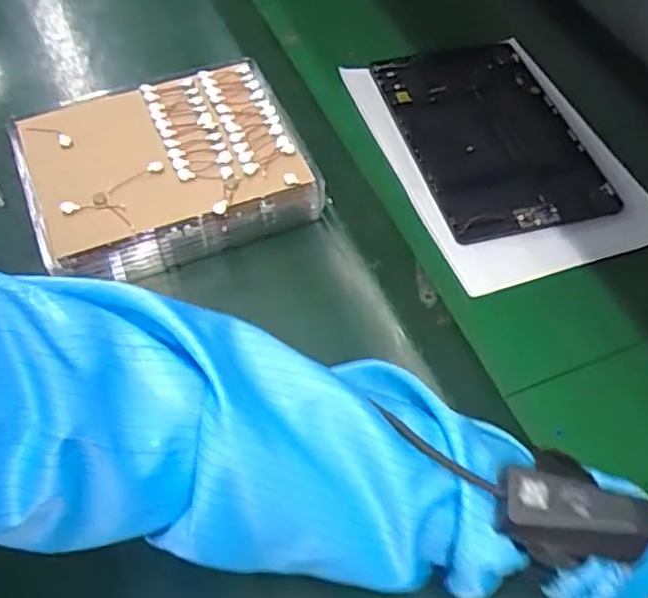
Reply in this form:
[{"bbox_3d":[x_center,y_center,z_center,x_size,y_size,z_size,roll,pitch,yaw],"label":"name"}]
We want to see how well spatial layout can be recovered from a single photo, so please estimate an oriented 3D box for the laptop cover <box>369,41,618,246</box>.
[{"bbox_3d":[0.155,-0.157,0.656,0.154,0.016,0.237,-13,58,-11],"label":"laptop cover"}]

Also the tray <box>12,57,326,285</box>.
[{"bbox_3d":[-0.128,-0.105,0.574,0.216,0.043,0.177,-19,59,-15],"label":"tray"}]

